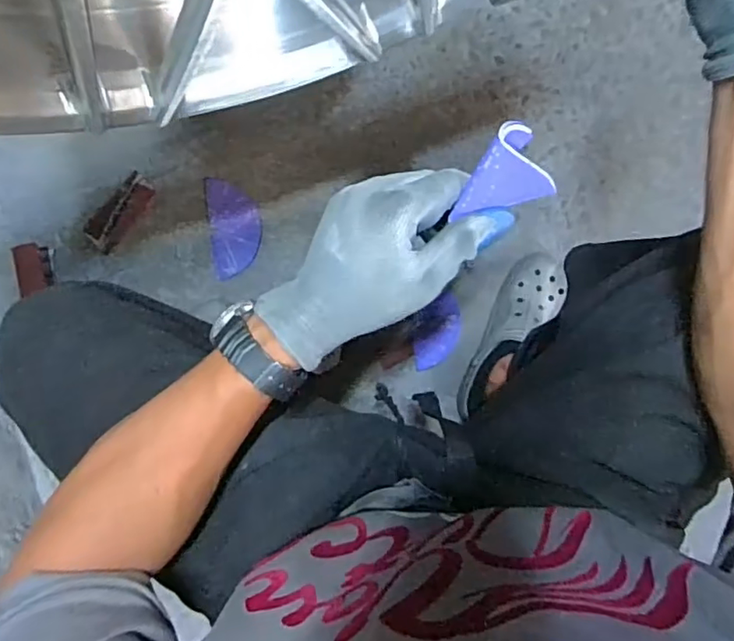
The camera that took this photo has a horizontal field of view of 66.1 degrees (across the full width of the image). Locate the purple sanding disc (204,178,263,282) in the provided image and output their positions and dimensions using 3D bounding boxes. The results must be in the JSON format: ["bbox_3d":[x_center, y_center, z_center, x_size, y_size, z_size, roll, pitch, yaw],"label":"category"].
[{"bbox_3d":[-0.196,-0.139,0.839,0.077,0.005,0.149,-7,84,2],"label":"purple sanding disc"}]

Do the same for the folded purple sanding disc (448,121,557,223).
[{"bbox_3d":[0.081,-0.093,0.338,0.052,0.046,0.045,-10,89,-3],"label":"folded purple sanding disc"}]

